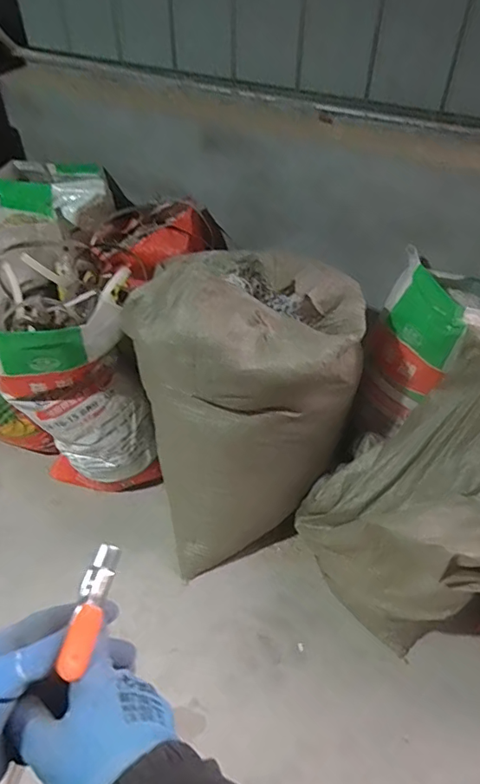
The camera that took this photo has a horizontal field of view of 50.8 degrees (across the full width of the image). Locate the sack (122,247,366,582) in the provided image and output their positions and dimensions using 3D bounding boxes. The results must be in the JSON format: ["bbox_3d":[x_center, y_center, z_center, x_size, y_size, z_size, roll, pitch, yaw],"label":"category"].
[{"bbox_3d":[0.002,0.026,1.479,0.575,0.774,0.499,-18,48,-16],"label":"sack"}]

